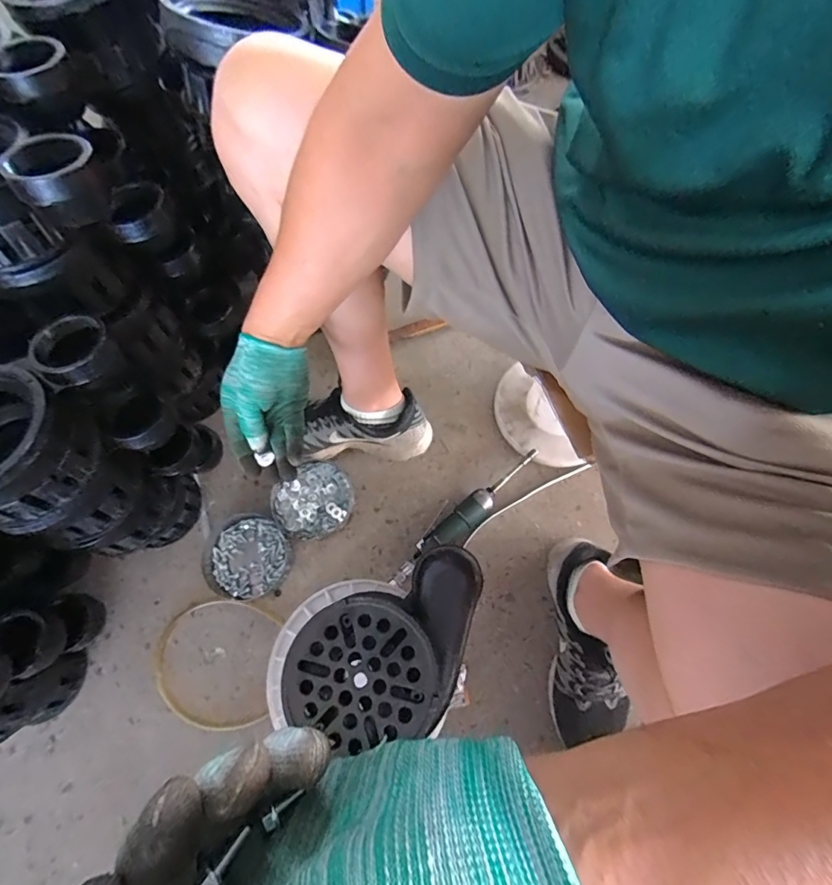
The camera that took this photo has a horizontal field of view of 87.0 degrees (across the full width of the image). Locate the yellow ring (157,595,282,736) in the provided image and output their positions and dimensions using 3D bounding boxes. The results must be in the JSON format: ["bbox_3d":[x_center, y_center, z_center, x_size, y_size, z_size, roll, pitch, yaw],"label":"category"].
[{"bbox_3d":[-0.306,0.335,0.669,0.185,0.016,0.183,-1,72,2],"label":"yellow ring"}]

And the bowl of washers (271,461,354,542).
[{"bbox_3d":[-0.170,0.100,0.733,0.128,0.032,0.121,-1,72,2],"label":"bowl of washers"}]

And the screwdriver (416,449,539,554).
[{"bbox_3d":[0.103,0.096,0.714,0.257,0.043,0.051,-37,74,-9],"label":"screwdriver"}]

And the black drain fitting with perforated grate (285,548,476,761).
[{"bbox_3d":[-0.014,0.196,0.423,0.201,0.075,0.124,-29,73,-7],"label":"black drain fitting with perforated grate"}]

